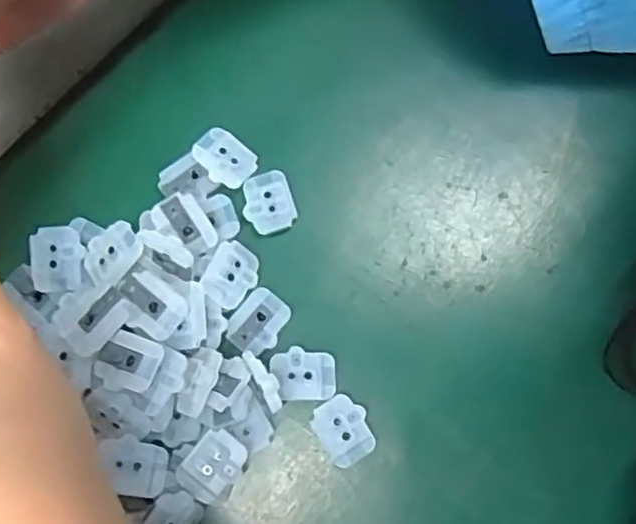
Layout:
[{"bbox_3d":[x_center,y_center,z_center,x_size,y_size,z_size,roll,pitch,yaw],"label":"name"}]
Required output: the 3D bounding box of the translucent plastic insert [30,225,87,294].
[{"bbox_3d":[-0.088,-0.001,0.218,0.017,0.005,0.021,-2,79,0],"label":"translucent plastic insert"}]

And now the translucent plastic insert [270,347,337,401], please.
[{"bbox_3d":[-0.005,0.037,0.214,0.021,0.004,0.016,-1,79,0],"label":"translucent plastic insert"}]

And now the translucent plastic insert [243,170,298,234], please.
[{"bbox_3d":[-0.018,-0.021,0.225,0.017,0.004,0.022,-17,80,-3],"label":"translucent plastic insert"}]

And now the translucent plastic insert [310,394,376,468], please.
[{"bbox_3d":[0.009,0.055,0.211,0.017,0.005,0.021,-34,81,-6],"label":"translucent plastic insert"}]

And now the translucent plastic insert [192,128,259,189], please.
[{"bbox_3d":[-0.033,-0.037,0.226,0.016,0.004,0.022,-43,82,-7],"label":"translucent plastic insert"}]

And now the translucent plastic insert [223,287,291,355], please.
[{"bbox_3d":[-0.020,0.020,0.217,0.016,0.004,0.021,37,82,7],"label":"translucent plastic insert"}]

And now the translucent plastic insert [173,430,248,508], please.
[{"bbox_3d":[-0.032,0.064,0.203,0.017,0.004,0.021,36,81,7],"label":"translucent plastic insert"}]

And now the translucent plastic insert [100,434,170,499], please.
[{"bbox_3d":[-0.056,0.062,0.198,0.021,0.004,0.016,27,51,-21],"label":"translucent plastic insert"}]

